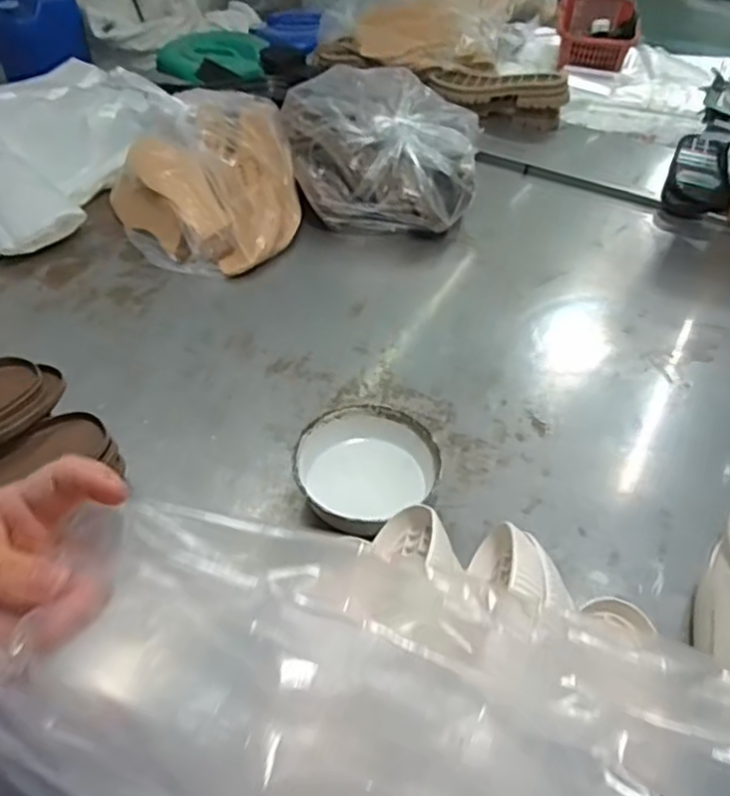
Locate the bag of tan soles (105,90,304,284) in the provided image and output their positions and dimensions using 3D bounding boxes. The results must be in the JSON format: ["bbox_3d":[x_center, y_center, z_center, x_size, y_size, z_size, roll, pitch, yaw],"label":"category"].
[{"bbox_3d":[-0.254,-0.339,1.045,0.284,0.124,0.336,-11,47,-11],"label":"bag of tan soles"}]

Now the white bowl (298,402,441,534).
[{"bbox_3d":[-0.001,0.073,0.719,0.138,0.054,0.136,1,46,-1],"label":"white bowl"}]

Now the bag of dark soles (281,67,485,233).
[{"bbox_3d":[0.022,-0.410,1.081,0.336,0.163,0.279,11,47,9],"label":"bag of dark soles"}]

